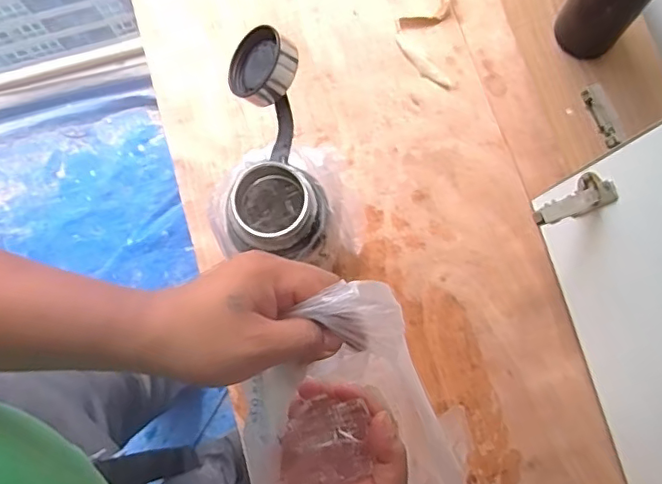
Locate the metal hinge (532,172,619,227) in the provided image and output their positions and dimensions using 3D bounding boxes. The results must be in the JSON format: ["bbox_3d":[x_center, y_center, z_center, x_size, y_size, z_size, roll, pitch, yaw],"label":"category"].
[{"bbox_3d":[0.239,-0.036,0.556,0.079,0.023,0.037,-31,79,-4],"label":"metal hinge"}]

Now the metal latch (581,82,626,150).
[{"bbox_3d":[0.286,-0.132,0.587,0.019,0.015,0.068,-18,78,-1],"label":"metal latch"}]

